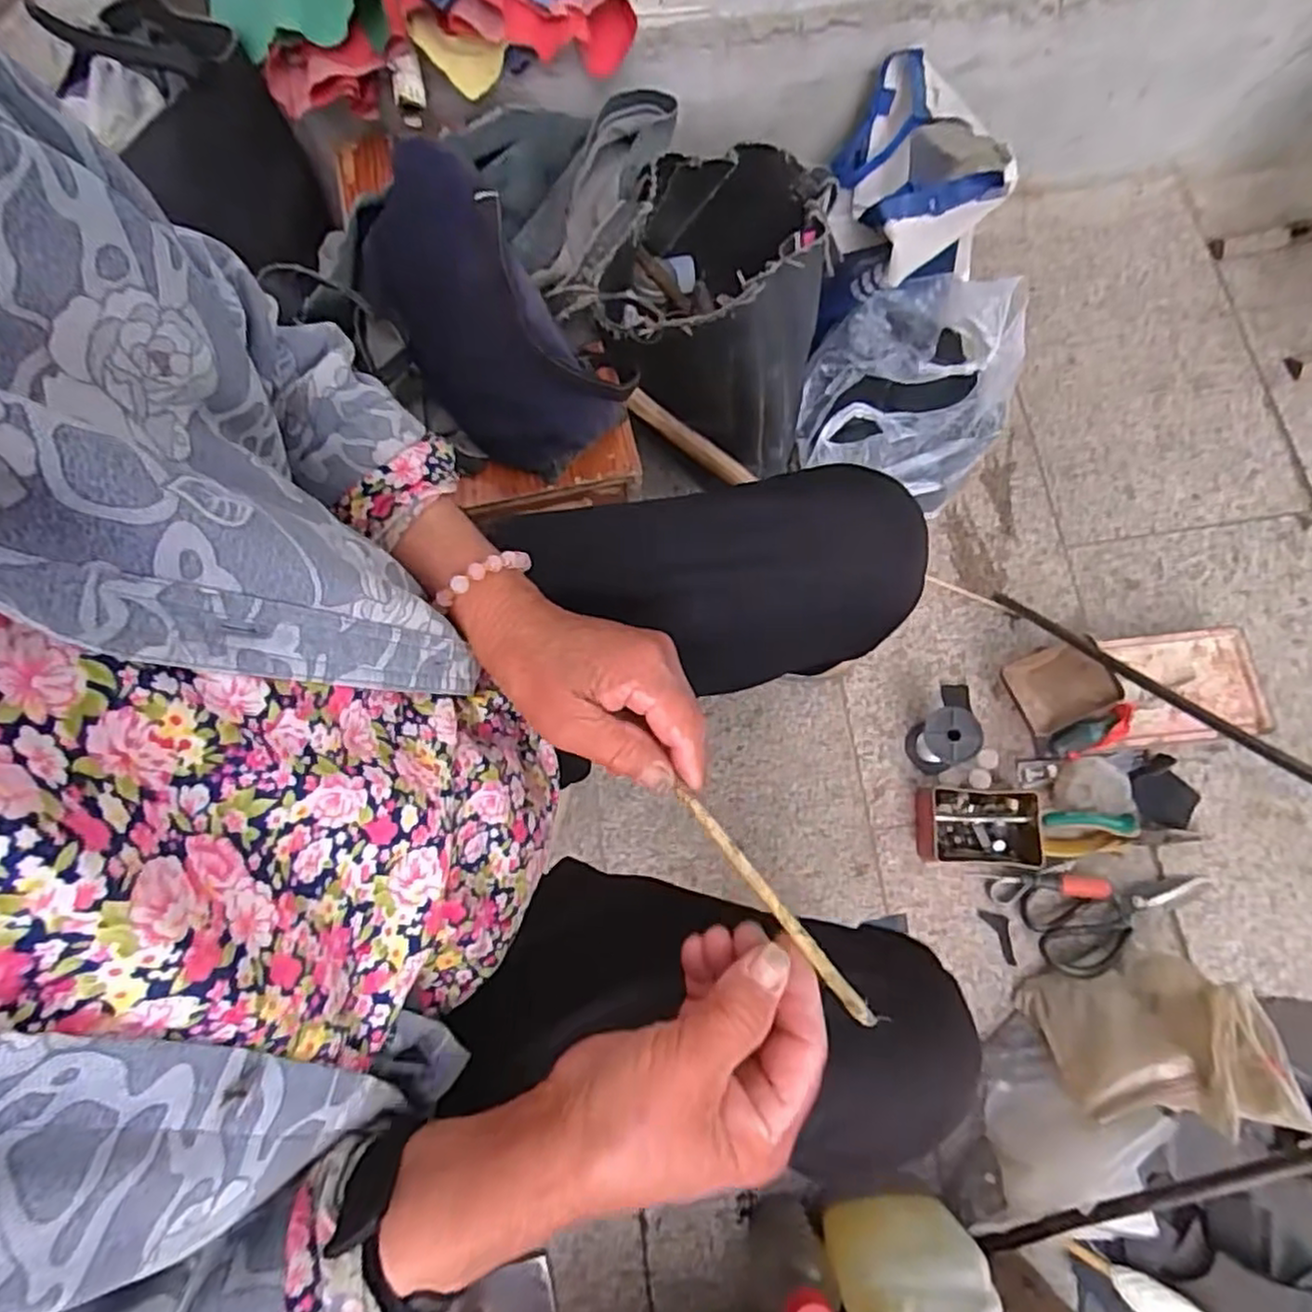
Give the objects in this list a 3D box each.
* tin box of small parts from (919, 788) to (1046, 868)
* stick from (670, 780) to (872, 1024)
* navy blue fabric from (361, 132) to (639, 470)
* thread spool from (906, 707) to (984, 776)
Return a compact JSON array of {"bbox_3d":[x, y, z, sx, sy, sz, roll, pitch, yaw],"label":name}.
[{"bbox_3d":[0.348,0.184,0.759,0.121,0.033,0.084,3,74,2],"label":"tin box of small parts"},{"bbox_3d":[0.046,0.099,0.296,0.007,0.005,0.120,-36,54,-9],"label":"stick"},{"bbox_3d":[-0.163,-0.310,0.646,0.142,0.084,0.298,-36,96,-9],"label":"navy blue fabric"},{"bbox_3d":[0.309,0.092,0.763,0.050,0.096,0.060,-22,74,-5],"label":"thread spool"}]

